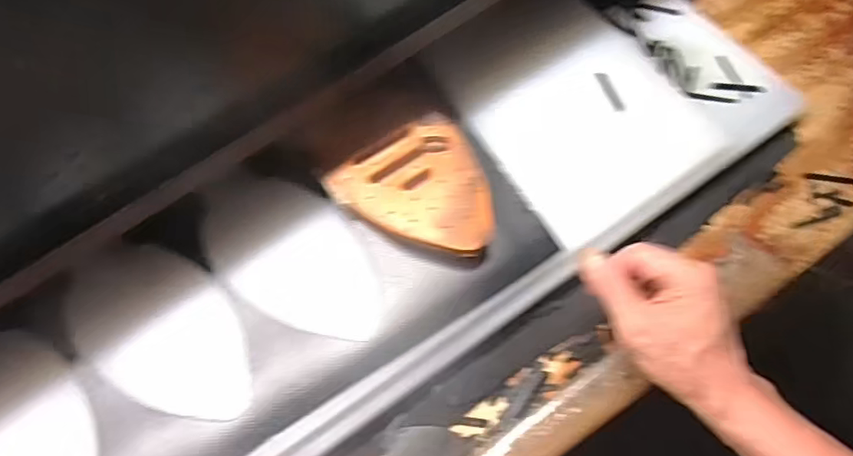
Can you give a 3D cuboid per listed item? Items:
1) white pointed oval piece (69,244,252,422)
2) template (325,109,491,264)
[{"bbox_3d":[-0.190,0.072,0.415,0.162,0.012,0.091,33,72,14],"label":"white pointed oval piece"},{"bbox_3d":[-0.002,-0.019,0.442,0.106,0.029,0.116,-33,70,-11],"label":"template"}]

